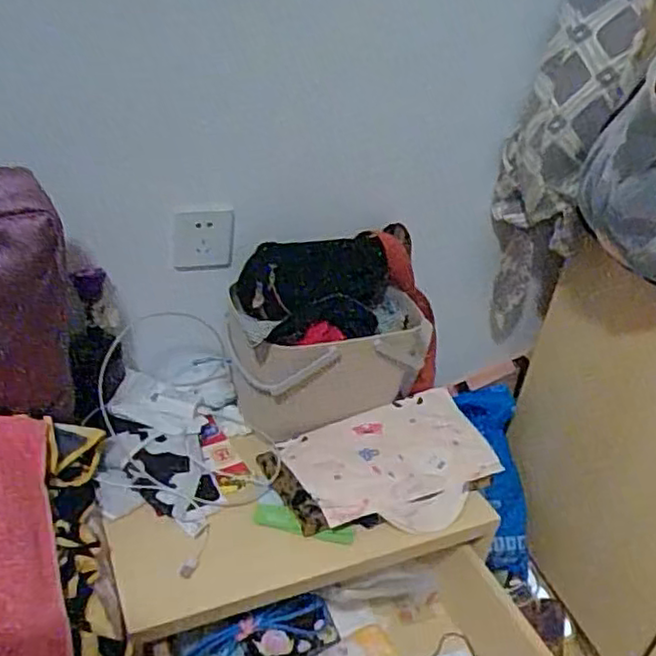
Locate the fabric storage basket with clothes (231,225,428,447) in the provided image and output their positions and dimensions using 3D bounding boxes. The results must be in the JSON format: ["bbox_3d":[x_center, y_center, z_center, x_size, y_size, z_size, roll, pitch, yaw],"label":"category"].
[{"bbox_3d":[0.020,0.002,0.982,0.305,0.222,0.186,-6,34,-21],"label":"fabric storage basket with clothes"}]

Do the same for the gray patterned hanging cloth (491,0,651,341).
[{"bbox_3d":[0.351,-0.212,1.060,0.107,0.558,0.173,-13,37,-29],"label":"gray patterned hanging cloth"}]

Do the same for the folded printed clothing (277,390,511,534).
[{"bbox_3d":[0.091,0.183,0.914,0.274,0.033,0.195,-11,41,-22],"label":"folded printed clothing"}]

